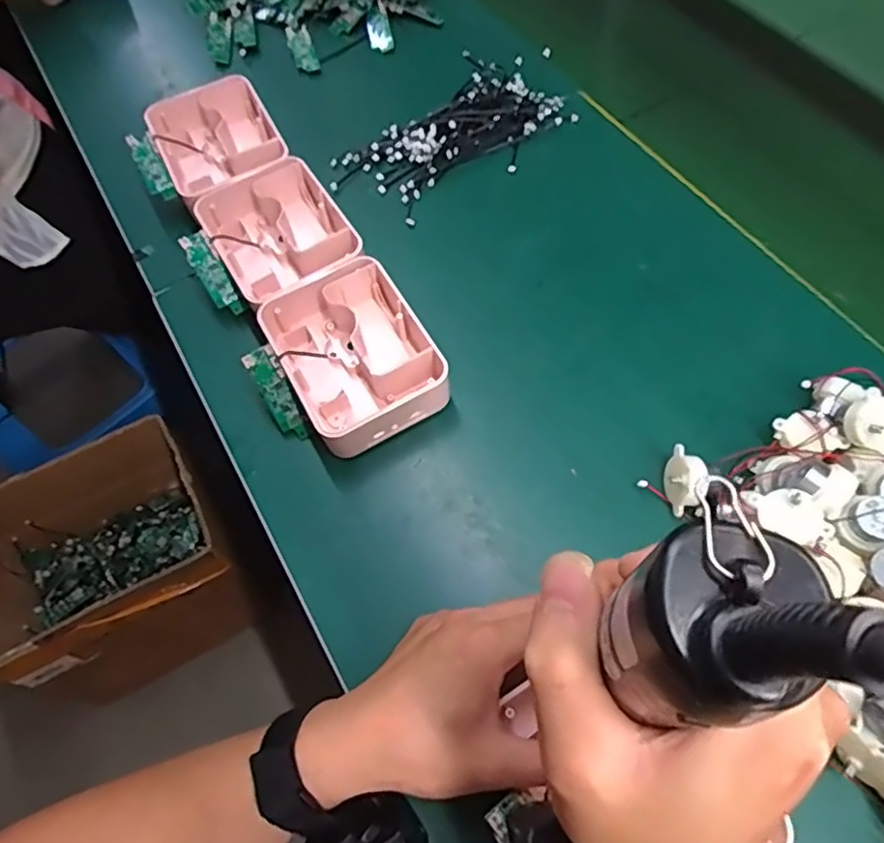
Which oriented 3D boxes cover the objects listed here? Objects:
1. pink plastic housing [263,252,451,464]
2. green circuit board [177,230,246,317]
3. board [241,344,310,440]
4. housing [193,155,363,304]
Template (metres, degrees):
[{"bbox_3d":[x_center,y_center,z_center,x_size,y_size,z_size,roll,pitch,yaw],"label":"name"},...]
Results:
[{"bbox_3d":[-0.064,-0.050,0.468,0.100,0.048,0.131,-29,64,-12],"label":"pink plastic housing"},{"bbox_3d":[-0.182,-0.116,0.506,0.021,0.008,0.070,-33,95,-12],"label":"green circuit board"},{"bbox_3d":[-0.116,-0.019,0.457,0.024,0.004,0.071,-25,103,6],"label":"board"},{"bbox_3d":[-0.134,-0.152,0.526,0.100,0.043,0.132,-30,64,-13],"label":"housing"}]

